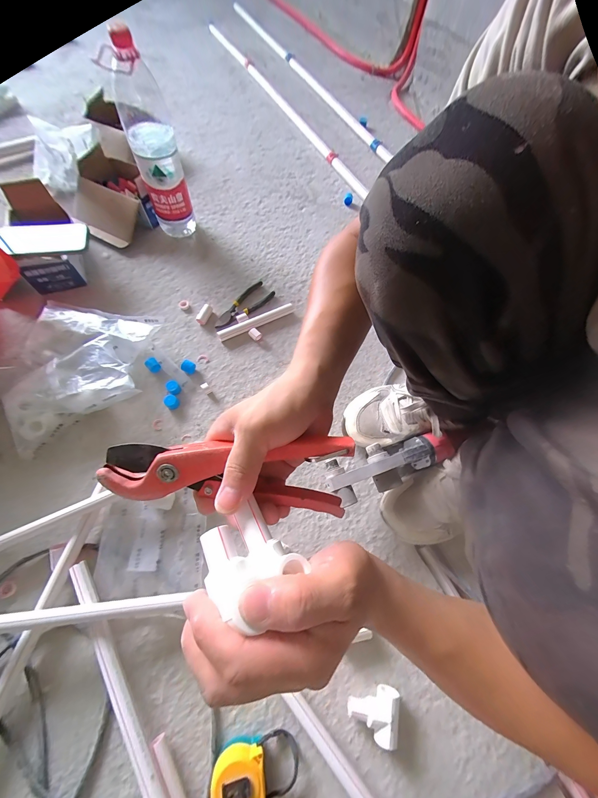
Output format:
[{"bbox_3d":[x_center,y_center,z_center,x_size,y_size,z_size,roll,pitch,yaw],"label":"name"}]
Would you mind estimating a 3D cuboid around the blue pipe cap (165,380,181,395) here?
[{"bbox_3d":[-0.243,-0.022,0.545,0.021,0.024,0.023,2,68,-4],"label":"blue pipe cap"}]

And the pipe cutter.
[{"bbox_3d":[-0.061,0.060,0.240,0.202,0.022,0.073,2,109,-2],"label":"pipe cutter"}]

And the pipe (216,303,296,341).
[{"bbox_3d":[-0.093,-0.170,0.616,0.177,0.024,0.020,-27,73,-14],"label":"pipe"}]

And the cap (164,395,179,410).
[{"bbox_3d":[-0.241,0.005,0.531,0.025,0.022,0.023,2,68,-4],"label":"cap"}]

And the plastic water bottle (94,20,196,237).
[{"bbox_3d":[-0.294,-0.500,0.583,0.088,0.302,0.101,-16,70,-11],"label":"plastic water bottle"}]

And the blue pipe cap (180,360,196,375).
[{"bbox_3d":[-0.221,-0.064,0.561,0.025,0.020,0.022,32,69,8],"label":"blue pipe cap"}]

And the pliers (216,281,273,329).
[{"bbox_3d":[-0.122,-0.208,0.626,0.057,0.013,0.160,37,70,10],"label":"pliers"}]

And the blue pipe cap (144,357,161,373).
[{"bbox_3d":[-0.291,-0.067,0.559,0.022,0.020,0.028,-38,76,-17],"label":"blue pipe cap"}]

